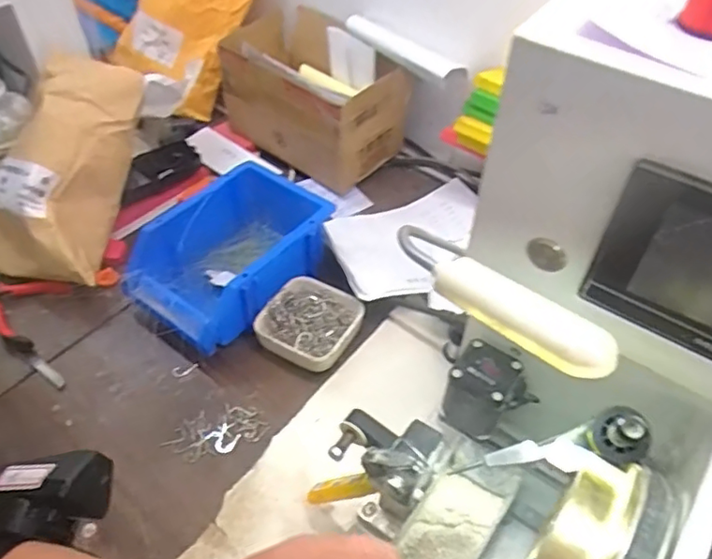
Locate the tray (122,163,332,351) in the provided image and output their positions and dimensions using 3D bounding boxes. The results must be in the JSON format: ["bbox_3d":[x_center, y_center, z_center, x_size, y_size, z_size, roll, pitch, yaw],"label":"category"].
[{"bbox_3d":[-0.121,-0.021,0.593,0.128,0.078,0.191,34,56,28],"label":"tray"}]

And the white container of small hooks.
[{"bbox_3d":[-0.044,0.044,0.563,0.080,0.030,0.085,24,51,21],"label":"white container of small hooks"}]

